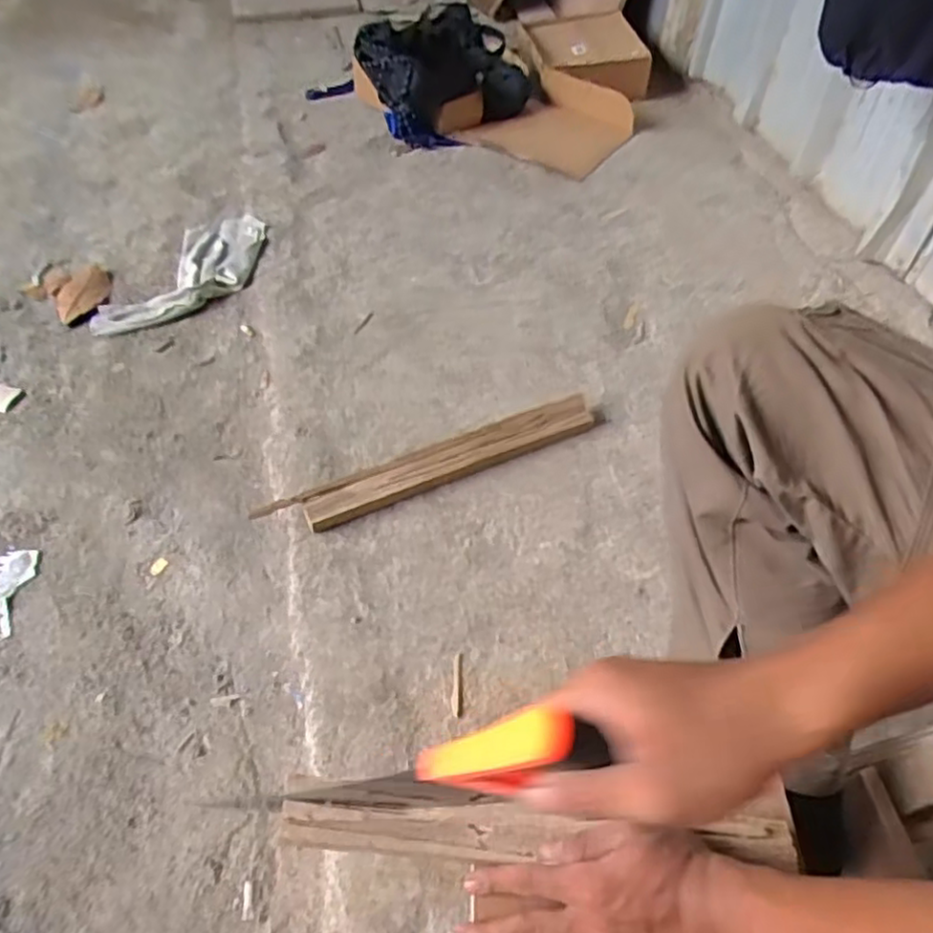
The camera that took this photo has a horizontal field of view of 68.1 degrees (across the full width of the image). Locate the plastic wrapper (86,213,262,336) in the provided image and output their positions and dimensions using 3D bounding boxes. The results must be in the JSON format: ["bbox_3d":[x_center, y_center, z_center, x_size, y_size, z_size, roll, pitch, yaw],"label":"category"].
[{"bbox_3d":[-0.484,-0.342,1.221,0.172,0.033,0.368,18,55,13],"label":"plastic wrapper"}]

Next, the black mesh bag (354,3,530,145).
[{"bbox_3d":[-0.036,-0.856,1.503,0.383,0.188,0.189,-27,57,-19],"label":"black mesh bag"}]

